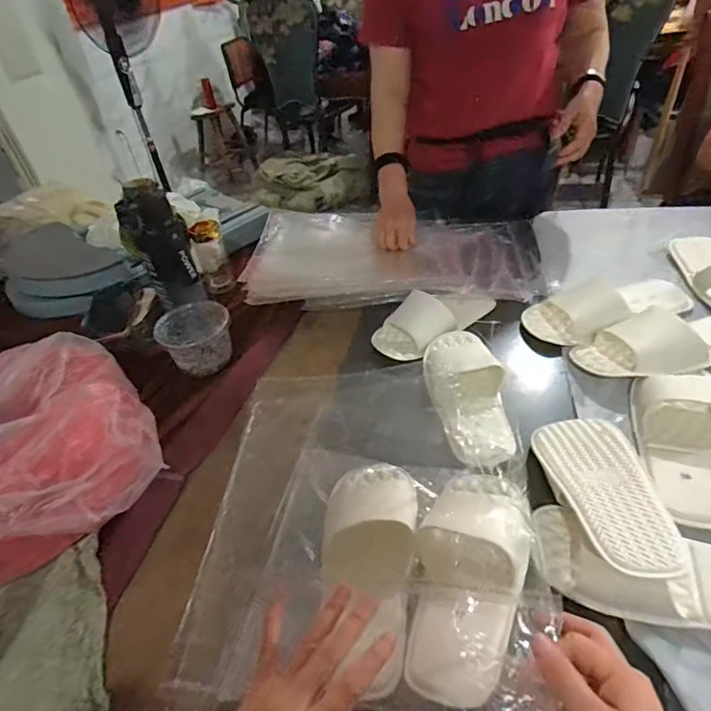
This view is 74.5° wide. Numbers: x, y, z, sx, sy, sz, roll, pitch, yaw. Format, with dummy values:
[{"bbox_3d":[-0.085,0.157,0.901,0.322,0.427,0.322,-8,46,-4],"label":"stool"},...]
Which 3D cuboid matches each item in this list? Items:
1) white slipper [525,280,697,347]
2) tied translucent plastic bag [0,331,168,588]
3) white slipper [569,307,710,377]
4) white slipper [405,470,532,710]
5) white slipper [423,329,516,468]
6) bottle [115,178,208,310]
[{"bbox_3d":[0.401,-0.092,0.744,0.259,0.054,0.119,-16,41,-10],"label":"white slipper"},{"bbox_3d":[-0.413,0.117,0.555,0.299,0.175,0.280,-32,46,-26],"label":"tied translucent plastic bag"},{"bbox_3d":[0.448,-0.021,0.651,0.265,0.051,0.102,-7,40,1],"label":"white slipper"},{"bbox_3d":[0.107,0.191,0.436,0.096,0.051,0.225,8,41,18],"label":"white slipper"},{"bbox_3d":[0.151,0.041,0.642,0.098,0.052,0.250,-4,40,4],"label":"white slipper"},{"bbox_3d":[-0.326,-0.183,0.783,0.091,0.198,0.078,-24,43,-19],"label":"bottle"}]

